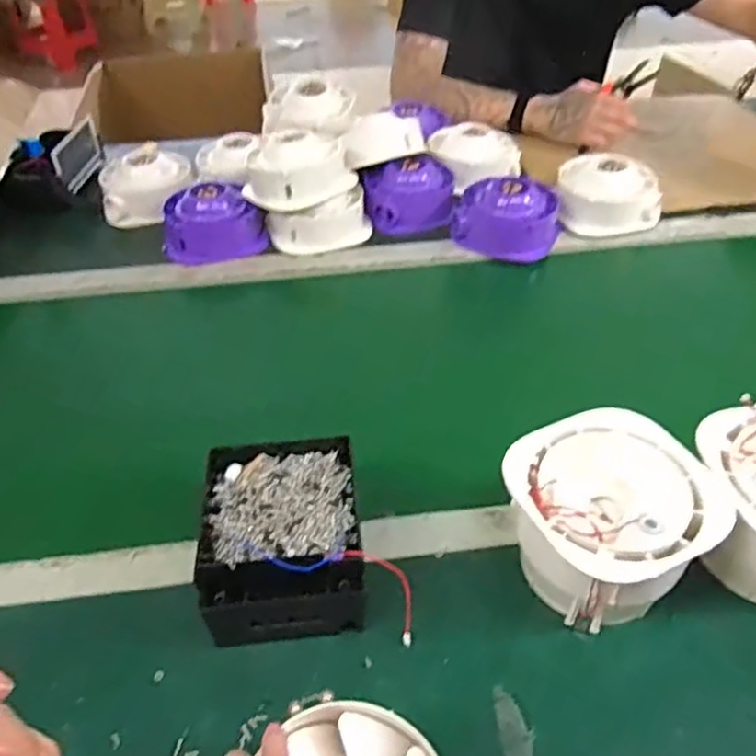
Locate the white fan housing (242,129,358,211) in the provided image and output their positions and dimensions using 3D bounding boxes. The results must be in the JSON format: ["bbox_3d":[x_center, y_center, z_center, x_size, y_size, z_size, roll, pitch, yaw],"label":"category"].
[{"bbox_3d":[-0.109,-0.283,0.904,0.112,0.070,0.117,30,52,31],"label":"white fan housing"}]

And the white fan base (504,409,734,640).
[{"bbox_3d":[0.173,0.112,0.526,0.139,0.102,0.138,-2,42,1],"label":"white fan base"}]

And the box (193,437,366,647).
[{"bbox_3d":[-0.075,0.127,0.541,0.119,0.070,0.148,-6,42,-3],"label":"box"}]

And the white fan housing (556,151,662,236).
[{"bbox_3d":[0.321,-0.251,0.941,0.140,0.080,0.109,10,44,14],"label":"white fan housing"}]

